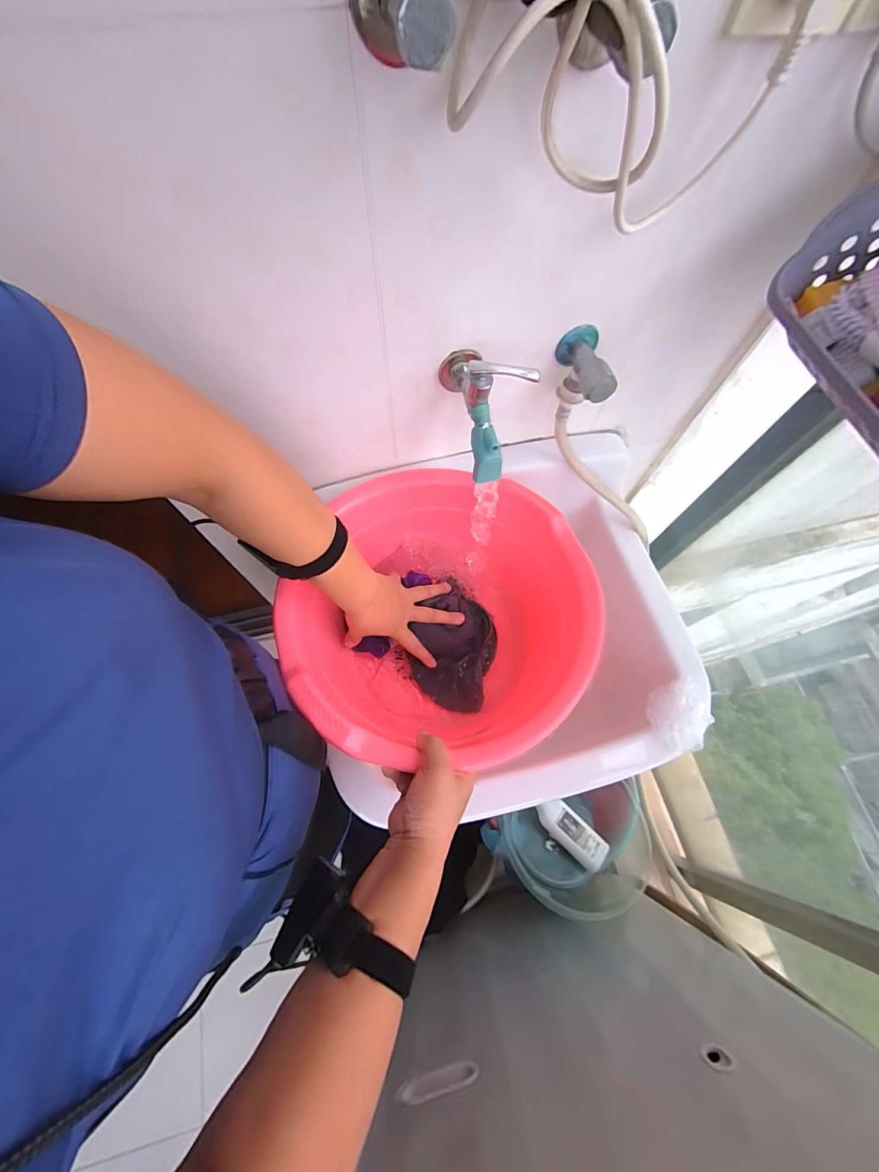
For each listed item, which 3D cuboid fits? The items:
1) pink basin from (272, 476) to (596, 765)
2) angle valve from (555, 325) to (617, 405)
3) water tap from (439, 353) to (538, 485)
[{"bbox_3d":[0.001,0.044,0.543,0.345,0.174,0.363,0,67,-1],"label":"pink basin"},{"bbox_3d":[0.168,-0.248,0.489,0.047,0.067,0.082,-6,67,-3],"label":"angle valve"},{"bbox_3d":[0.059,-0.202,0.462,0.081,0.103,0.122,-18,68,-8],"label":"water tap"}]

